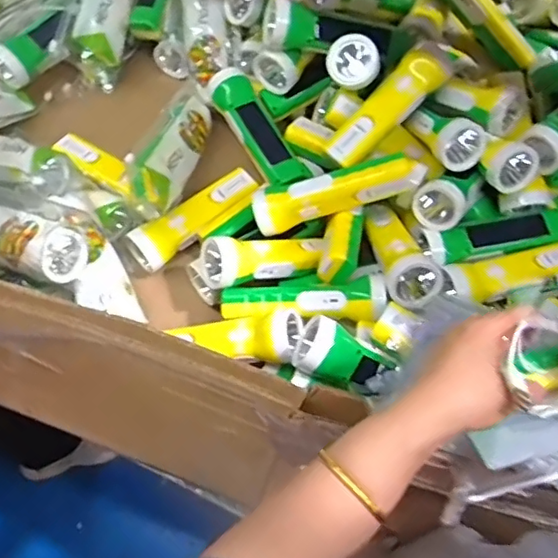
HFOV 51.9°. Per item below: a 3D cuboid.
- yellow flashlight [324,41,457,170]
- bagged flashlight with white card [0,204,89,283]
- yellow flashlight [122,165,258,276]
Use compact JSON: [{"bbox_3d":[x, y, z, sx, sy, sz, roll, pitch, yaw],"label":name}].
[{"bbox_3d":[0.122,-0.193,0.646,0.175,0.043,0.047,-45,72,-4],"label":"yellow flashlight"},{"bbox_3d":[-0.272,-0.042,0.601,0.150,0.053,0.057,17,63,27],"label":"bagged flashlight with white card"},{"bbox_3d":[-0.097,-0.072,0.682,0.166,0.051,0.051,-38,71,-20],"label":"yellow flashlight"}]

